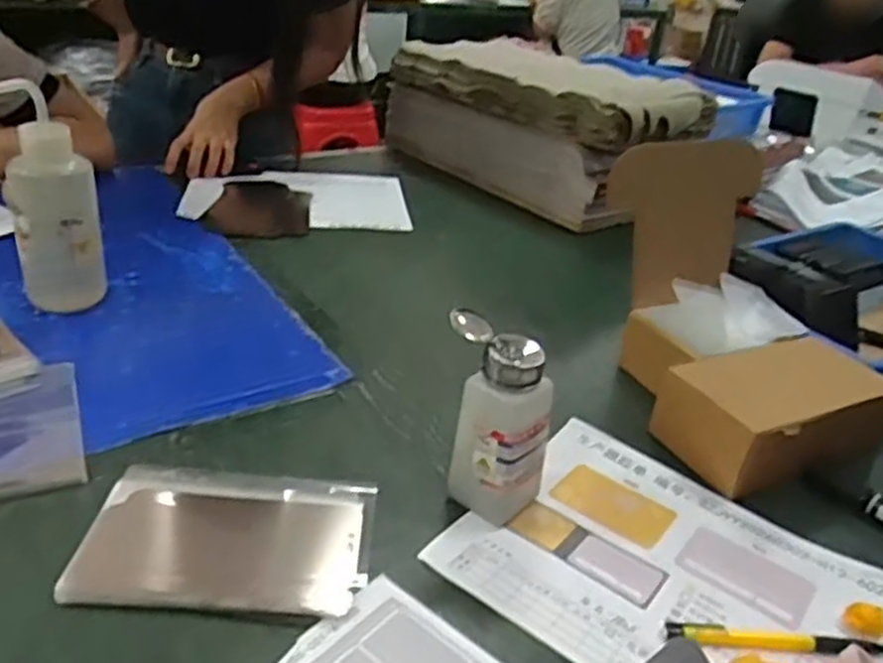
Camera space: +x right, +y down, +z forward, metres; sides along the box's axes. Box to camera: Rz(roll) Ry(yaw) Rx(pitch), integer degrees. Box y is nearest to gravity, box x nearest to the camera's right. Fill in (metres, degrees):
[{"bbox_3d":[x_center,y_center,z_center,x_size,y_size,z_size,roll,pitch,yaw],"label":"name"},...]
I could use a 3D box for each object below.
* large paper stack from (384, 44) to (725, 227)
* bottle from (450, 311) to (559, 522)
[{"bbox_3d":[0.140,-0.326,1.208,0.210,0.181,0.466,-17,37,-37],"label":"large paper stack"},{"bbox_3d":[0.038,0.061,0.546,0.071,0.132,0.051,27,36,31],"label":"bottle"}]

